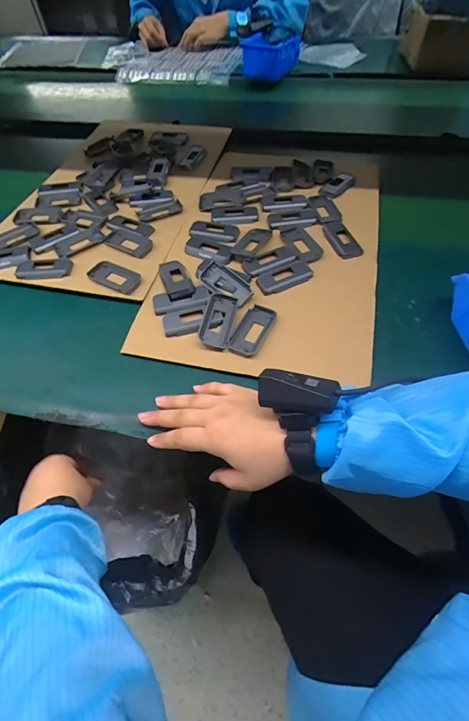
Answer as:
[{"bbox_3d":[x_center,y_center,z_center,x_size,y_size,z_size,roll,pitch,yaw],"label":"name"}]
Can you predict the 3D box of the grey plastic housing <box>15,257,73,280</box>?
[{"bbox_3d":[-0.276,-0.134,0.539,0.074,0.012,0.039,-1,54,2],"label":"grey plastic housing"}]

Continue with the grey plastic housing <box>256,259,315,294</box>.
[{"bbox_3d":[0.069,-0.115,0.510,0.077,0.011,0.038,-23,57,-13],"label":"grey plastic housing"}]

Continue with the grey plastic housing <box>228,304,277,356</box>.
[{"bbox_3d":[0.022,-0.039,0.465,0.040,0.010,0.076,20,58,16],"label":"grey plastic housing"}]

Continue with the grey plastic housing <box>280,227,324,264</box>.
[{"bbox_3d":[0.101,-0.173,0.551,0.040,0.009,0.083,-21,56,-12],"label":"grey plastic housing"}]

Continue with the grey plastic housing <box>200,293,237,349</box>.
[{"bbox_3d":[-0.021,-0.049,0.469,0.038,0.013,0.076,16,63,-2],"label":"grey plastic housing"}]

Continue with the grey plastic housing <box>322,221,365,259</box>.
[{"bbox_3d":[0.160,-0.182,0.556,0.037,0.012,0.082,-16,55,-8],"label":"grey plastic housing"}]

